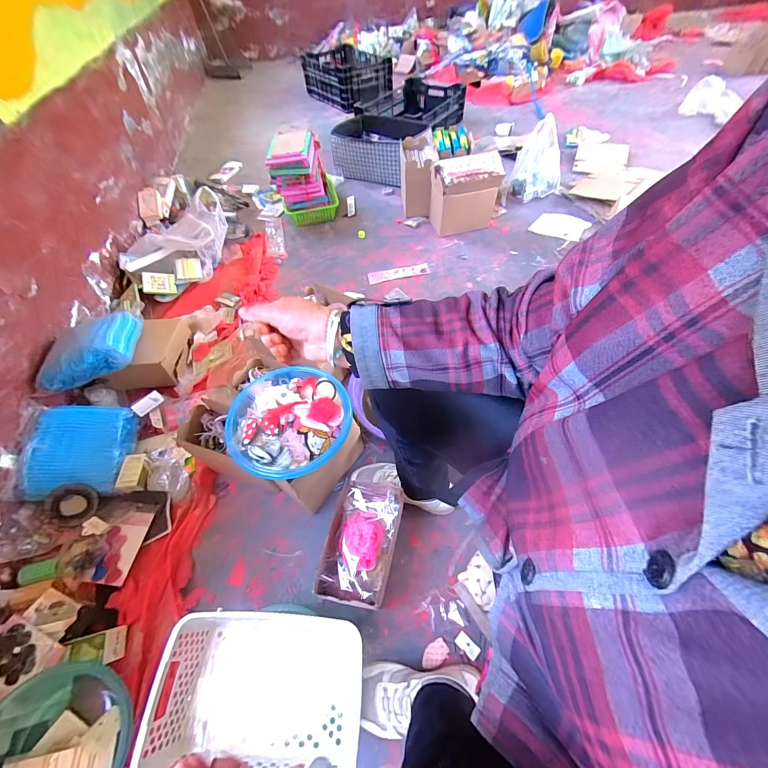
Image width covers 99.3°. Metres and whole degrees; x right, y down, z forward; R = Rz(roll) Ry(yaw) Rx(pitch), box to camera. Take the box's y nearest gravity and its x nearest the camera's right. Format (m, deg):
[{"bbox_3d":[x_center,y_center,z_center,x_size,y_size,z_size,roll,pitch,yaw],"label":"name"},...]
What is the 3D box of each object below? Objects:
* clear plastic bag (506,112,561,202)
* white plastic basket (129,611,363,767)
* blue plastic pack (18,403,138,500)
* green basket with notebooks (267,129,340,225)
[{"bbox_3d":[0.682,-0.979,1.436,0.223,0.238,0.189,19,57,16],"label":"clear plastic bag"},{"bbox_3d":[-0.185,0.465,0.505,0.284,0.114,0.183,-3,55,2],"label":"white plastic basket"},{"bbox_3d":[-0.728,0.154,0.782,0.200,0.051,0.219,2,56,-19],"label":"blue plastic pack"},{"bbox_3d":[-0.348,-0.894,1.427,0.248,0.272,0.291,-9,54,-4],"label":"green basket with notebooks"}]

